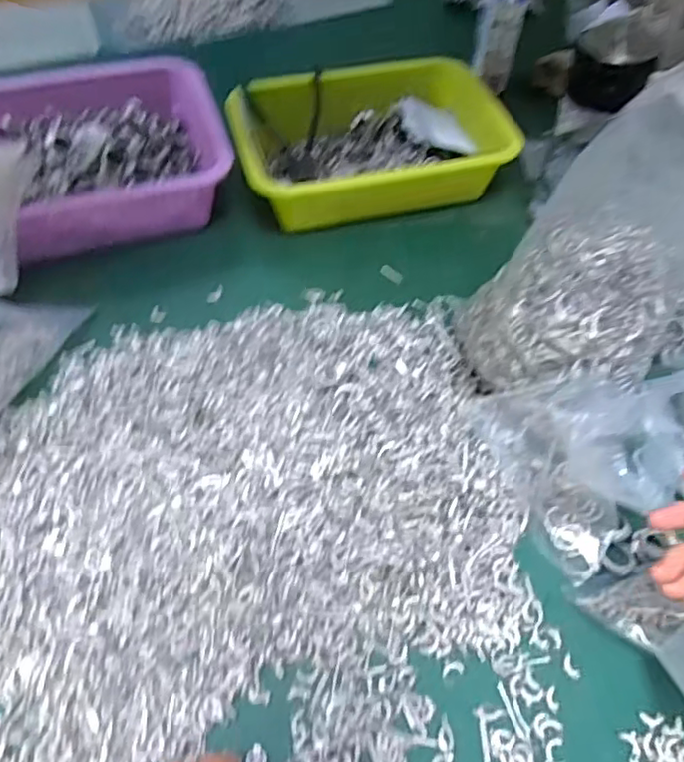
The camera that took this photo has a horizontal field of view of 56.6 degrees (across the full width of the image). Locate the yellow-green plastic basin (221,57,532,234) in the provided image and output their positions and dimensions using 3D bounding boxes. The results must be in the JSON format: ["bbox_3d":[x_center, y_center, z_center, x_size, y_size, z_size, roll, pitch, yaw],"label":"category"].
[{"bbox_3d":[0.029,-0.251,0.669,0.274,0.074,0.163,-11,55,-10],"label":"yellow-green plastic basin"}]

